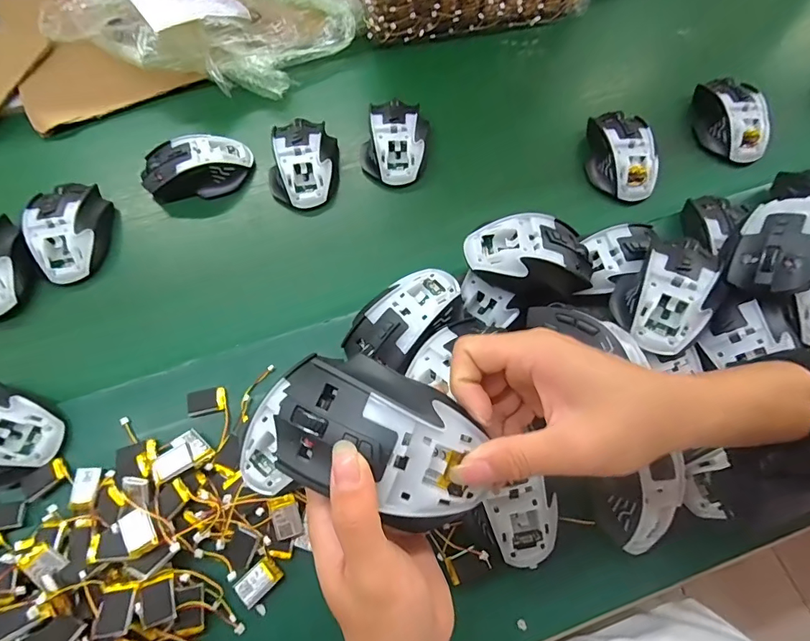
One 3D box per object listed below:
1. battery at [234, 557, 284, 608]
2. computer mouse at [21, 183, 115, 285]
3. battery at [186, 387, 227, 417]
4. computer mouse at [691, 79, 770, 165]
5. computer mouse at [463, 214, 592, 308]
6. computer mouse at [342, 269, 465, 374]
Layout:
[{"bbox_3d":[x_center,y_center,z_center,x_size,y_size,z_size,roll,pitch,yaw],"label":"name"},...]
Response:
[{"bbox_3d":[-0.110,0.196,0.335,0.033,0.006,0.020,-40,70,-15],"label":"battery"},{"bbox_3d":[-0.347,-0.094,0.459,0.064,0.040,0.111,-12,65,-3],"label":"computer mouse"},{"bbox_3d":[-0.174,0.070,0.390,0.032,0.009,0.021,-15,65,-5],"label":"battery"},{"bbox_3d":[0.377,-0.235,0.514,0.061,0.033,0.108,-1,65,2],"label":"computer mouse"},{"bbox_3d":[0.110,-0.052,0.388,0.114,0.044,0.073,-2,65,1],"label":"computer mouse"},{"bbox_3d":[0.000,0.000,0.388,0.066,0.039,0.112,41,73,19],"label":"computer mouse"}]

